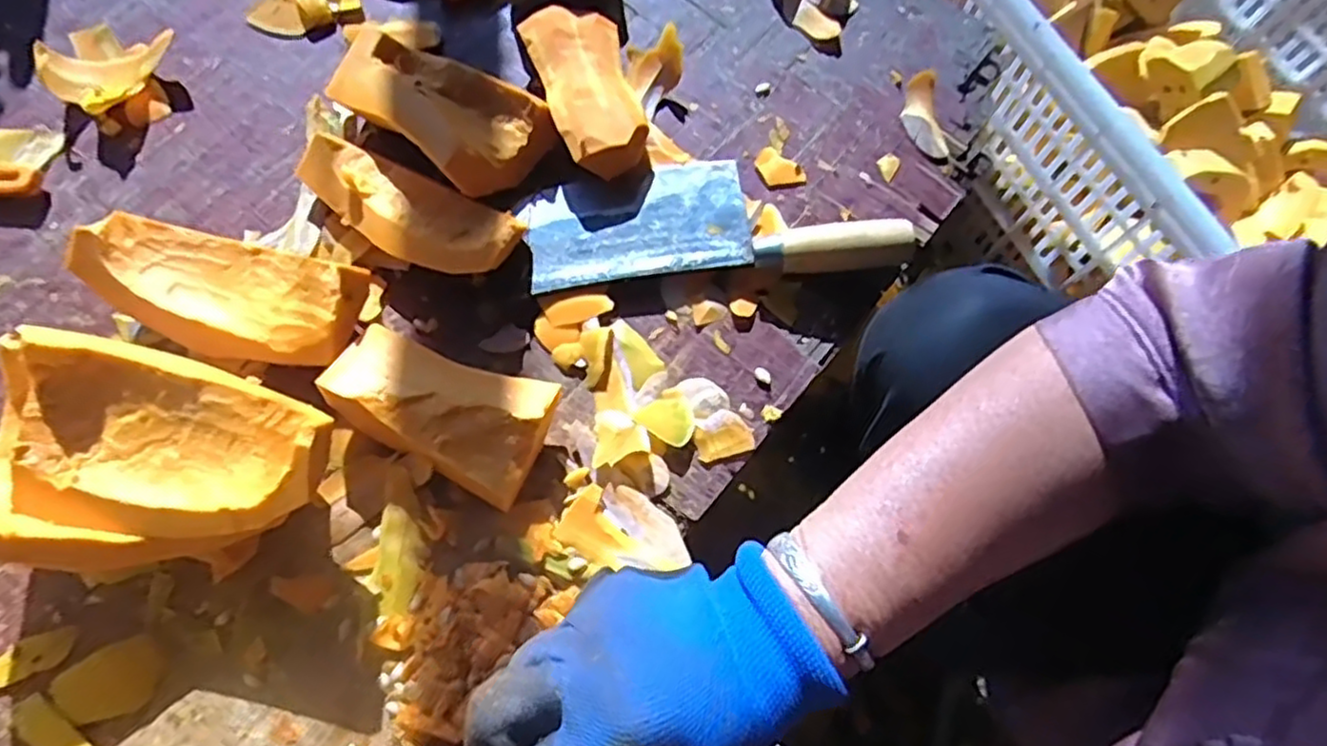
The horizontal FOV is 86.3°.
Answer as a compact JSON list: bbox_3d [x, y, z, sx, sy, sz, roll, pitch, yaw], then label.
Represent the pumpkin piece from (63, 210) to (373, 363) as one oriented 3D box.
[{"bbox_3d":[-0.255,-0.047,0.421,0.154,0.051,0.073,15,71,5],"label":"pumpkin piece"}]

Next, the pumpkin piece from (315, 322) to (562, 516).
[{"bbox_3d":[-0.127,0.020,0.407,0.120,0.041,0.068,22,72,7],"label":"pumpkin piece"}]

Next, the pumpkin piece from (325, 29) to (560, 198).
[{"bbox_3d":[-0.146,-0.177,0.470,0.142,0.052,0.085,37,74,11],"label":"pumpkin piece"}]

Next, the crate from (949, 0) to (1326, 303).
[{"bbox_3d":[0.501,-0.297,0.723,0.339,0.232,0.462,-21,73,-9],"label":"crate"}]

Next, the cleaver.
[{"bbox_3d":[0.032,-0.105,0.465,0.240,0.028,0.089,-4,71,-2],"label":"cleaver"}]

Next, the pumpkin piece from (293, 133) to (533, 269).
[{"bbox_3d":[-0.160,-0.101,0.452,0.147,0.036,0.056,26,73,8],"label":"pumpkin piece"}]

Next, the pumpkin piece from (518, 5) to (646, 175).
[{"bbox_3d":[-0.052,-0.195,0.488,0.062,0.033,0.129,-16,72,-6],"label":"pumpkin piece"}]

